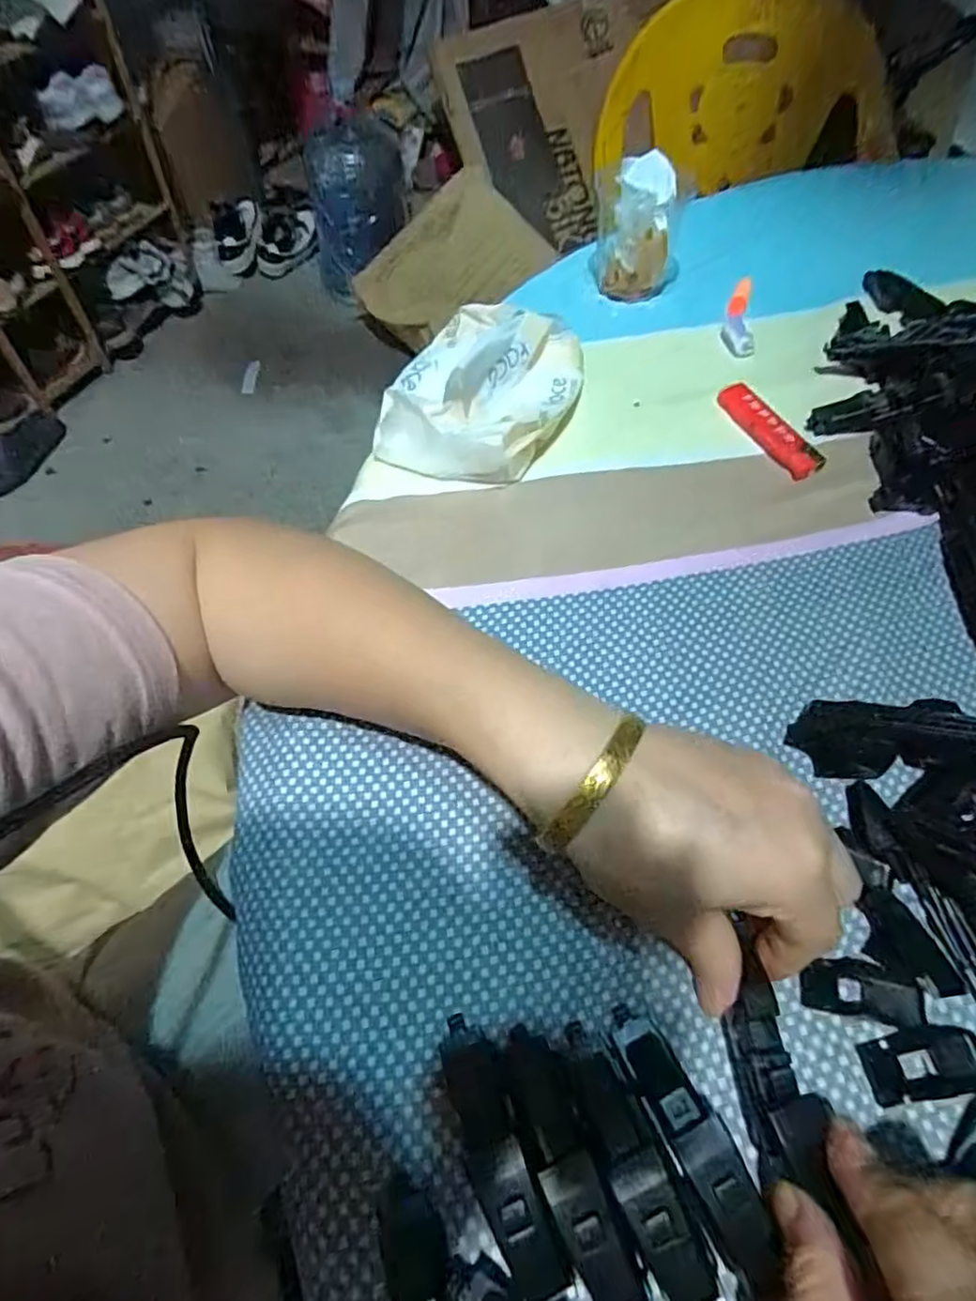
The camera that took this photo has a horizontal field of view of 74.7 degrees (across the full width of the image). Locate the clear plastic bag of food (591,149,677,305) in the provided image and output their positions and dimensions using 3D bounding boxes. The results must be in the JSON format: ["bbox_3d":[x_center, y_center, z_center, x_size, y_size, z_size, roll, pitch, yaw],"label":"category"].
[{"bbox_3d":[0.112,-0.311,0.475,0.065,0.075,0.064,9,57,8],"label":"clear plastic bag of food"}]

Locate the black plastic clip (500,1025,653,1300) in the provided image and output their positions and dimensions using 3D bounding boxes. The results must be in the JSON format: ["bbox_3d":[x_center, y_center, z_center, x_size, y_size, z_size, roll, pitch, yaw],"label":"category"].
[{"bbox_3d":[0.025,0.163,0.201,0.019,0.019,0.080,-18,57,-11],"label":"black plastic clip"}]

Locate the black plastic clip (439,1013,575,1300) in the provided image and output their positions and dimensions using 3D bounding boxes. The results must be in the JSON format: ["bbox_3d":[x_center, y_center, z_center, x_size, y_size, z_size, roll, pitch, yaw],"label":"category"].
[{"bbox_3d":[0.003,0.163,0.205,0.020,0.014,0.081,-18,57,-11],"label":"black plastic clip"}]

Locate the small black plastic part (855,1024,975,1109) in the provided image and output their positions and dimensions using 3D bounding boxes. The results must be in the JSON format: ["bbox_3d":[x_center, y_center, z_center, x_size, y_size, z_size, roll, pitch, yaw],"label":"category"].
[{"bbox_3d":[0.152,0.143,0.222,0.041,0.004,0.020,-8,56,-4],"label":"small black plastic part"}]

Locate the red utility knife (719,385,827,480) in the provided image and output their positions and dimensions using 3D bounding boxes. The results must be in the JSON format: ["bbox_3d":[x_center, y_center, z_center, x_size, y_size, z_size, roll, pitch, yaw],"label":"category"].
[{"bbox_3d":[0.171,-0.137,0.395,0.022,0.012,0.082,-23,58,-14],"label":"red utility knife"}]

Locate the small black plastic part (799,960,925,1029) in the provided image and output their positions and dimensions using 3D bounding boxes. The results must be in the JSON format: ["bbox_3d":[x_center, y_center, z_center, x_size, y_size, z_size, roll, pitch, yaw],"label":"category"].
[{"bbox_3d":[0.138,0.125,0.234,0.043,0.004,0.018,8,57,7],"label":"small black plastic part"}]

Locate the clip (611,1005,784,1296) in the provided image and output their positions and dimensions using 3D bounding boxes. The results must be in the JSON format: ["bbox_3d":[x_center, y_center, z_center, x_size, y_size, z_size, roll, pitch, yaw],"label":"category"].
[{"bbox_3d":[0.066,0.157,0.205,0.018,0.019,0.079,-21,58,-12],"label":"clip"}]

